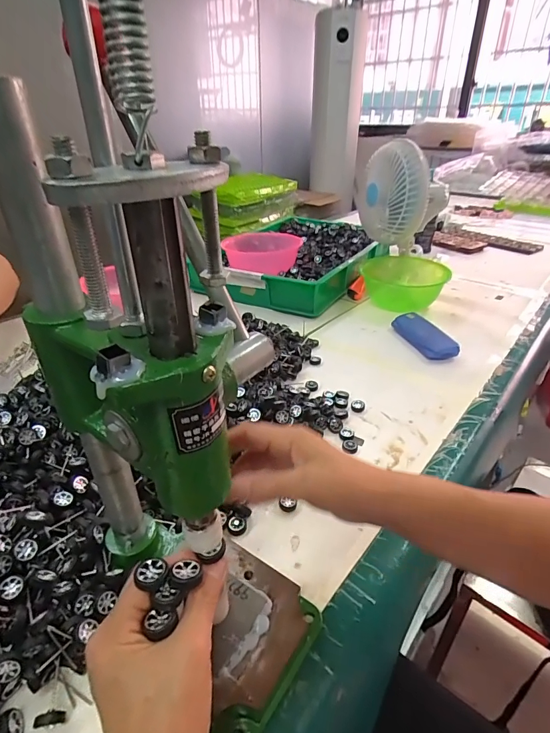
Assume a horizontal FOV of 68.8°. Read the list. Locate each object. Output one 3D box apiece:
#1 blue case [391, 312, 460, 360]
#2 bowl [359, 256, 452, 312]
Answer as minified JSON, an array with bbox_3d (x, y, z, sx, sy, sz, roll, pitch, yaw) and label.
[{"bbox_3d":[0.276,-0.057,0.751,0.050,0.037,0.144,-9,33,-15],"label":"blue case"},{"bbox_3d":[0.290,-0.190,0.914,0.176,0.079,0.179,0,32,0],"label":"bowl"}]

